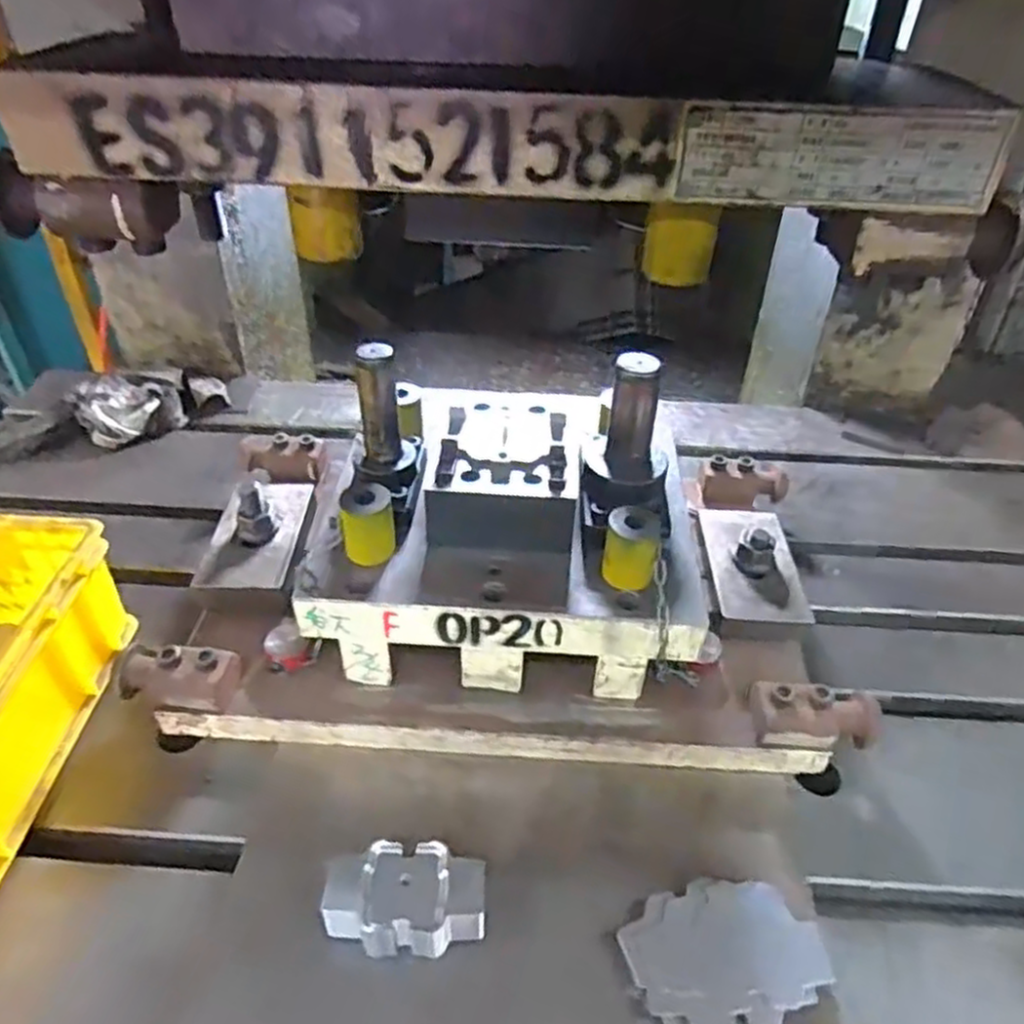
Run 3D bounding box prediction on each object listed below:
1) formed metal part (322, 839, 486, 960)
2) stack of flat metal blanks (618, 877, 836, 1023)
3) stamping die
[{"bbox_3d":[-0.071,0.264,0.512,0.105,0.046,0.059,-1,37,-3],"label":"formed metal part"},{"bbox_3d":[0.141,0.291,0.495,0.126,0.028,0.081,-3,37,-6],"label":"stack of flat metal blanks"},{"bbox_3d":[-0.007,0.013,0.681,0.586,0.261,0.342,2,37,2],"label":"stamping die"}]

